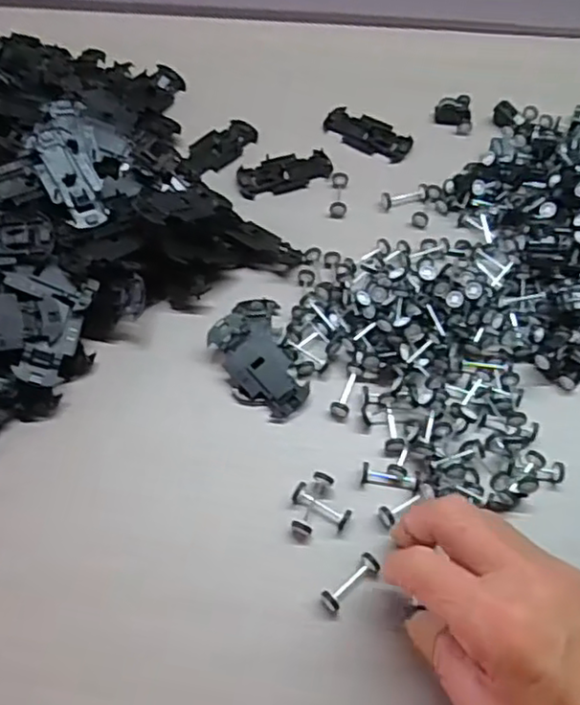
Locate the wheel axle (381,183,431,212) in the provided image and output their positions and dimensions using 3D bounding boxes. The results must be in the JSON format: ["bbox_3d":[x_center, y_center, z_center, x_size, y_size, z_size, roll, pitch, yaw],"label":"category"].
[{"bbox_3d":[0.076,-0.104,0.430,0.033,0.008,0.011,-12,61,-9],"label":"wheel axle"}]

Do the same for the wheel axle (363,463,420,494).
[{"bbox_3d":[0.051,0.064,0.333,0.029,0.009,0.010,11,60,5],"label":"wheel axle"}]

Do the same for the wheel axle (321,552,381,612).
[{"bbox_3d":[0.029,0.108,0.308,0.032,0.007,0.010,-37,67,-20],"label":"wheel axle"}]

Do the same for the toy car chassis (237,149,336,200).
[{"bbox_3d":[-0.004,-0.122,0.443,0.064,0.005,0.030,-13,61,-9],"label":"toy car chassis"}]

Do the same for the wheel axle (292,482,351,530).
[{"bbox_3d":[0.016,0.077,0.326,0.030,0.010,0.010,28,63,13],"label":"wheel axle"}]

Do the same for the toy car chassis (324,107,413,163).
[{"bbox_3d":[0.056,-0.156,0.466,0.064,0.006,0.031,28,63,14],"label":"toy car chassis"}]

